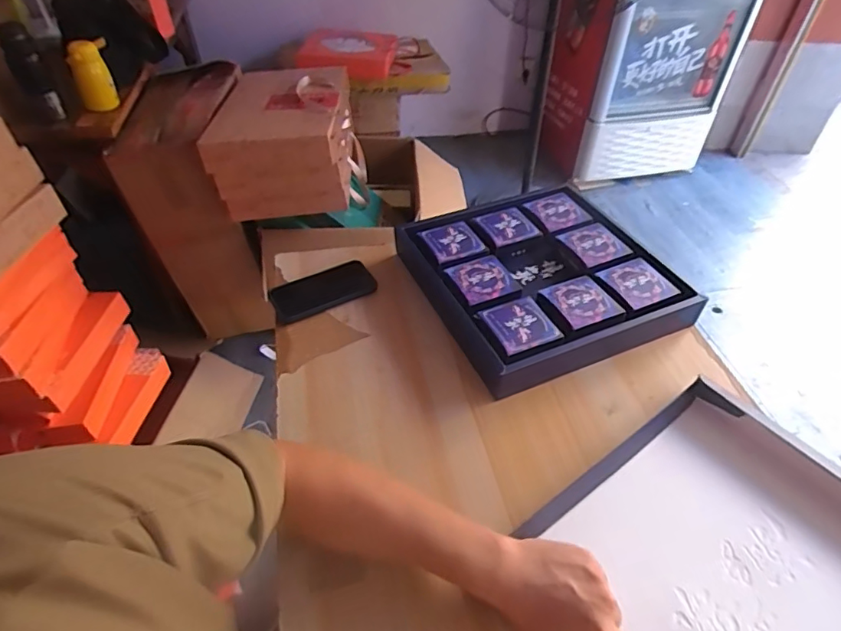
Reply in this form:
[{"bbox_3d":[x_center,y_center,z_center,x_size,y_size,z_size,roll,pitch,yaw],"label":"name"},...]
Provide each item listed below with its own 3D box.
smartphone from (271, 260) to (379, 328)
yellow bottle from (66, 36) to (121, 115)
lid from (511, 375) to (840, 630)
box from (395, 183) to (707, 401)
[{"bbox_3d":[-0.152,-0.038,0.817,0.158,0.009,0.075,-24,59,-19],"label":"smartphone"},{"bbox_3d":[-0.792,-0.586,1.267,0.096,0.153,0.072,-25,51,-24],"label":"yellow bottle"},{"bbox_3d":[0.337,0.255,0.523,0.368,0.041,0.338,-26,51,-25],"label":"lid"},{"bbox_3d":[0.186,-0.066,0.823,0.343,0.065,0.342,-15,47,-17],"label":"box"}]

